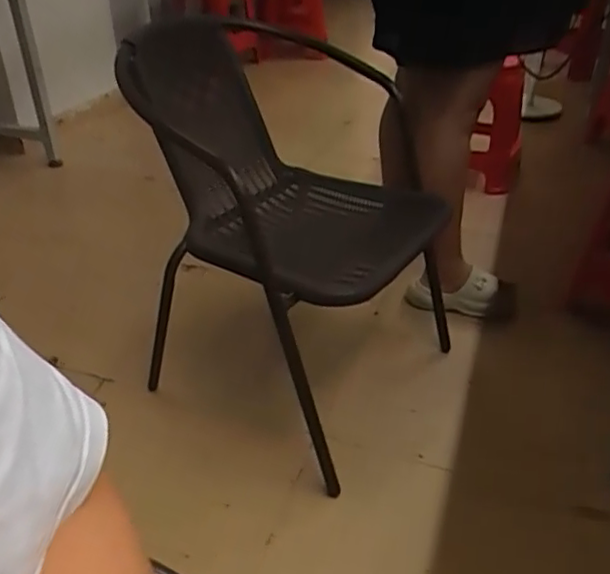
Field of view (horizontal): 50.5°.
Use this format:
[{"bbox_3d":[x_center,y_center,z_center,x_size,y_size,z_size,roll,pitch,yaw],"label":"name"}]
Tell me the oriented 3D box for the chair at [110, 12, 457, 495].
[{"bbox_3d":[-0.011,-0.124,1.306,0.554,0.637,0.583,22,39,31],"label":"chair"}]

